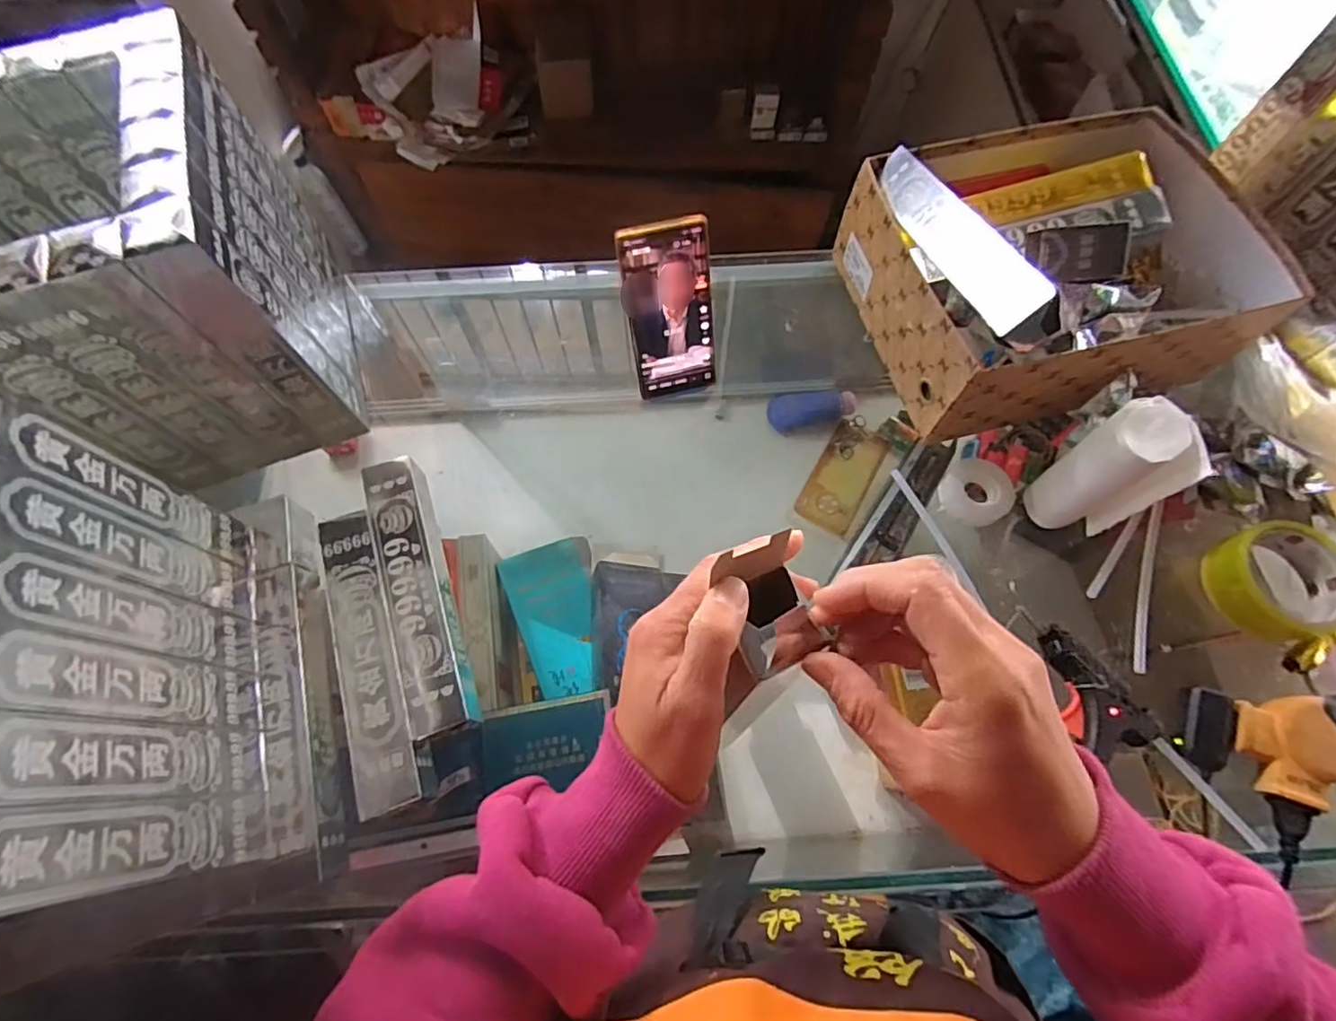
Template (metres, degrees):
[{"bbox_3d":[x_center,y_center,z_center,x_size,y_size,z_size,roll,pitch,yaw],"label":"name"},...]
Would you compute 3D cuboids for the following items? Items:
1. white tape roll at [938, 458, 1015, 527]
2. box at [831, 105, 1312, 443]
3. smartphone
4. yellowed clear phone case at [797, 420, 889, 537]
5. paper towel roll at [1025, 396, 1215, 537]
[{"bbox_3d":[0.271,-0.016,0.526,0.057,0.017,0.057,0,68,0],"label":"white tape roll"},{"bbox_3d":[0.344,-0.229,0.527,0.300,0.152,0.251,-14,68,-6],"label":"box"},{"bbox_3d":[0.003,-0.169,0.518,0.073,0.154,0.008,-14,43,-5],"label":"smartphone"},{"bbox_3d":[0.235,-0.045,0.802,0.075,0.012,0.152,27,76,14],"label":"yellowed clear phone case"},{"bbox_3d":[0.342,-0.025,0.466,0.049,0.124,0.064,-22,69,-9],"label":"paper towel roll"}]

